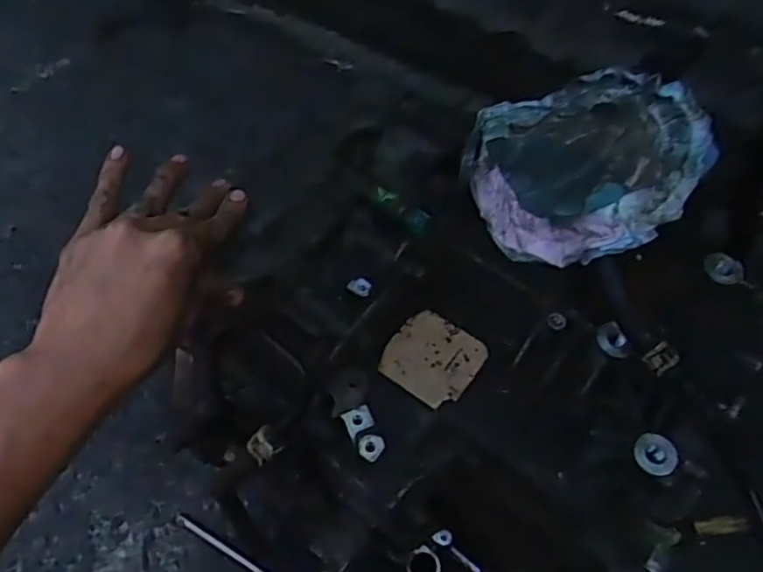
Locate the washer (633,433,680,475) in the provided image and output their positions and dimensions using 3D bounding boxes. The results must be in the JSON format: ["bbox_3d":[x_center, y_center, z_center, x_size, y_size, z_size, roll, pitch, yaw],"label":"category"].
[{"bbox_3d":[0.183,0.112,0.450,0.028,0.004,0.028,-2,70,5],"label":"washer"}]

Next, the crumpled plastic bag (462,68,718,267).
[{"bbox_3d":[0.138,-0.090,0.475,0.152,0.063,0.140,23,62,14],"label":"crumpled plastic bag"}]

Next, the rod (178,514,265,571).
[{"bbox_3d":[-0.165,0.295,0.744,0.149,0.011,0.010,28,63,17],"label":"rod"}]

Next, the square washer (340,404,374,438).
[{"bbox_3d":[-0.016,0.091,0.461,0.019,0.004,0.018,-21,61,-13],"label":"square washer"}]

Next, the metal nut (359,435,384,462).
[{"bbox_3d":[-0.007,0.108,0.453,0.016,0.005,0.018,29,63,16],"label":"metal nut"}]

